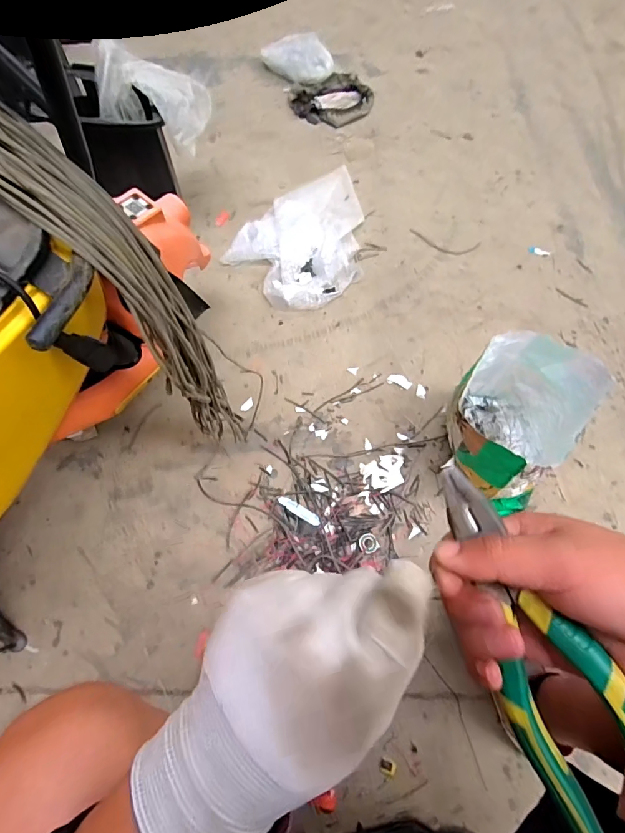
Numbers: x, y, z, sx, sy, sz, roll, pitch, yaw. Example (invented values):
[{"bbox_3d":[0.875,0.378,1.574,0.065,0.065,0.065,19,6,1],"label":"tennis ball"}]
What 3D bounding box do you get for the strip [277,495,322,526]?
[{"bbox_3d":[-0.024,0.180,0.799,0.090,0.004,0.025,28,44,18],"label":"strip"}]

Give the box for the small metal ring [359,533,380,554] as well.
[{"bbox_3d":[0.104,0.237,0.780,0.035,0.006,0.036,-1,62,1],"label":"small metal ring"}]

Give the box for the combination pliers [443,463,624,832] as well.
[{"bbox_3d":[0.120,0.118,0.219,0.058,0.020,0.196,-27,74,21],"label":"combination pliers"}]

